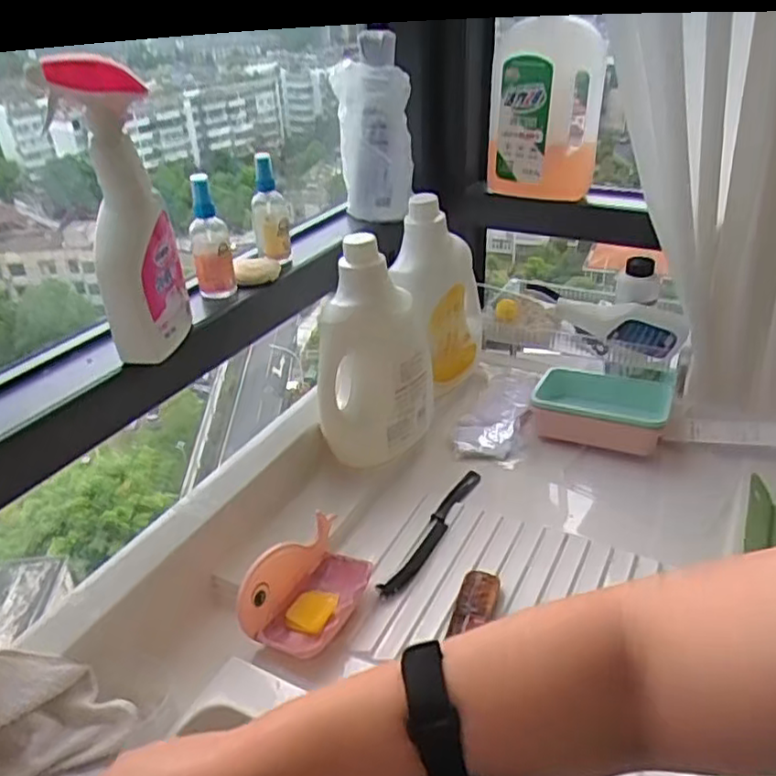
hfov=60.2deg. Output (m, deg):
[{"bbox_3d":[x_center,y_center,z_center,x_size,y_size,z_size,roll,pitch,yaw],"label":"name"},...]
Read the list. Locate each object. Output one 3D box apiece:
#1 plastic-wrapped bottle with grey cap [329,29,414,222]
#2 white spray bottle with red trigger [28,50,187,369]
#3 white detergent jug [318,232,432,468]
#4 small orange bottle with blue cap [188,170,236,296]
[{"bbox_3d":[-0.018,-0.358,0.935,0.099,0.233,0.091,-3,32,0],"label":"plastic-wrapped bottle with grey cap"},{"bbox_3d":[-0.237,-0.157,0.606,0.062,0.255,0.079,-3,32,0],"label":"white spray bottle with red trigger"},{"bbox_3d":[-0.017,-0.036,0.828,0.132,0.289,0.107,0,32,4],"label":"white detergent jug"},{"bbox_3d":[-0.200,-0.169,0.749,0.042,0.138,0.051,-10,32,-12],"label":"small orange bottle with blue cap"}]

